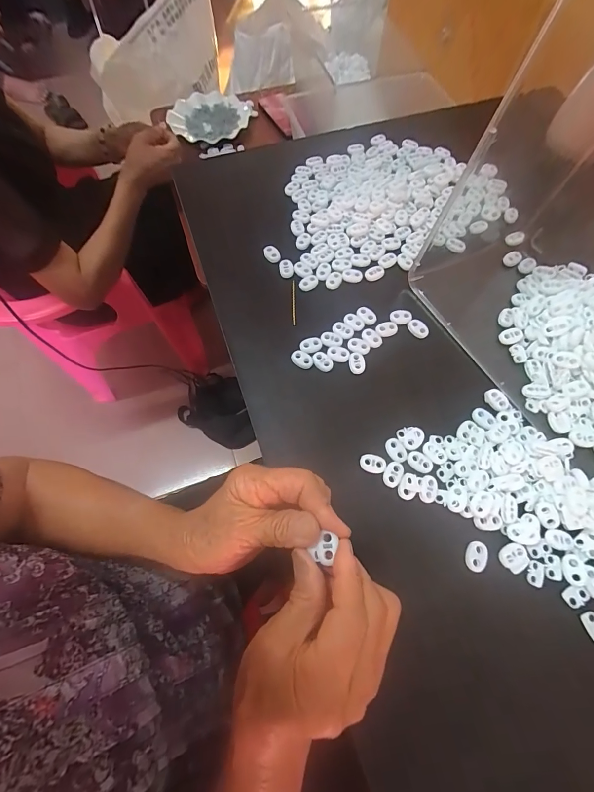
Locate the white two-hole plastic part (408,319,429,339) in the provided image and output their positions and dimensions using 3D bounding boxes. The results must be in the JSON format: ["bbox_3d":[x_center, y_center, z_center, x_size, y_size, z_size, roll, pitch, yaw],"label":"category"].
[{"bbox_3d":[0.125,-0.069,0.359,0.022,0.005,0.016,42,73,16],"label":"white two-hole plastic part"}]

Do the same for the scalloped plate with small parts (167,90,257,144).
[{"bbox_3d":[-0.207,-0.663,0.838,0.185,0.049,0.182,0,67,0],"label":"scalloped plate with small parts"}]

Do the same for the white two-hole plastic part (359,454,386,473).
[{"bbox_3d":[0.066,0.058,0.304,0.022,0.004,0.015,8,67,4],"label":"white two-hole plastic part"}]

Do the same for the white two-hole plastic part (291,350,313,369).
[{"bbox_3d":[0.005,-0.035,0.345,0.022,0.007,0.014,36,72,15],"label":"white two-hole plastic part"}]

